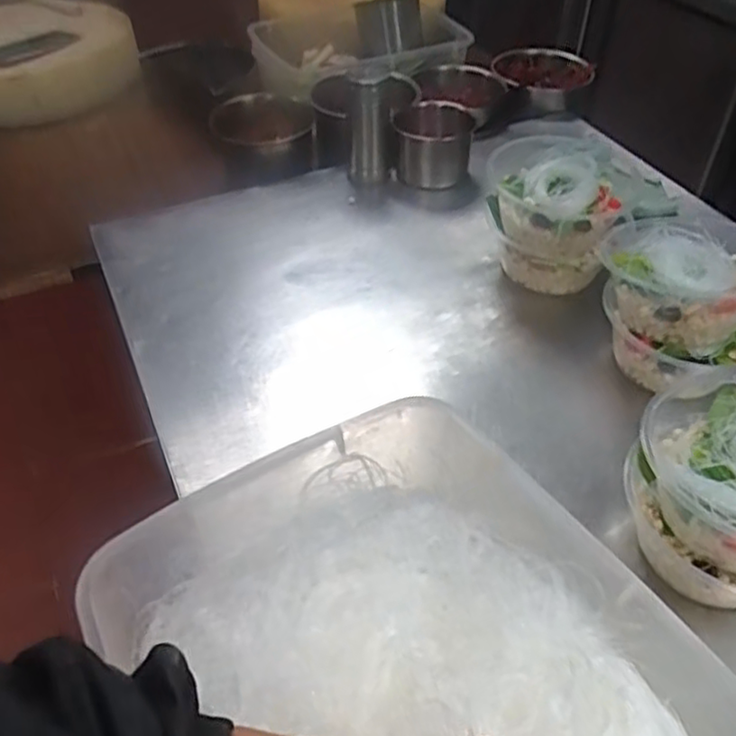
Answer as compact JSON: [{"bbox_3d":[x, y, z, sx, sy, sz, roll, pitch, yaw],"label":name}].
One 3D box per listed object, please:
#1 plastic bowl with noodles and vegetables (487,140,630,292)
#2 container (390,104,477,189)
[{"bbox_3d":[0.211,-0.169,0.794,0.139,0.151,0.136,0,46,0],"label":"plastic bowl with noodles and vegetables"},{"bbox_3d":[0.094,-0.326,0.992,0.116,0.090,0.106,9,46,9],"label":"container"}]

